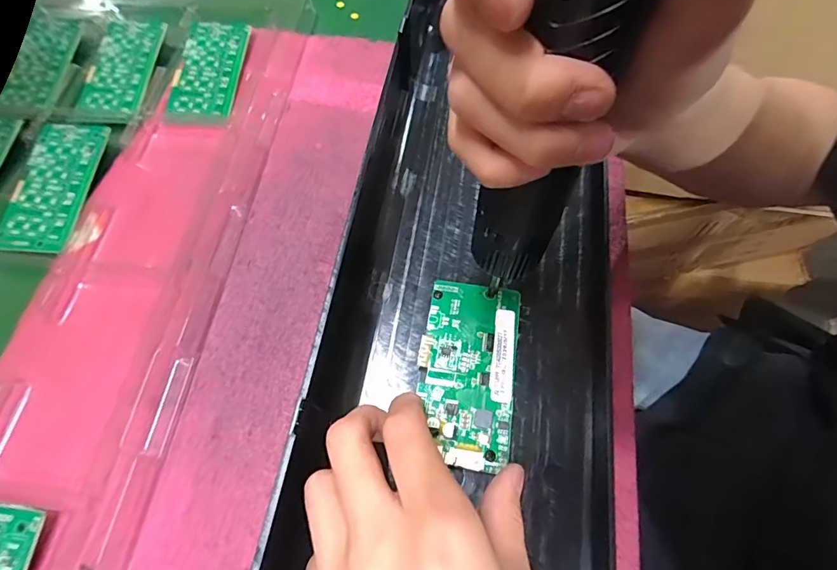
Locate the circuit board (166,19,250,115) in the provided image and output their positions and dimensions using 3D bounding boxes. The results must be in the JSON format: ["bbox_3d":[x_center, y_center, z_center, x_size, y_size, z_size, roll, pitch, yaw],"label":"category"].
[{"bbox_3d":[-0.157,-0.166,0.345,0.049,0.010,0.090,2,64,2],"label":"circuit board"}]

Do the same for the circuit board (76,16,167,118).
[{"bbox_3d":[-0.227,-0.168,0.348,0.048,0.007,0.098,1,64,1],"label":"circuit board"}]

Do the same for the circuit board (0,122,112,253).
[{"bbox_3d":[-0.238,-0.066,0.298,0.047,0.008,0.094,3,64,3],"label":"circuit board"}]

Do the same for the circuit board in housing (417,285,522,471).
[{"bbox_3d":[0.025,0.041,0.232,0.048,0.008,0.093,9,64,5],"label":"circuit board in housing"}]

